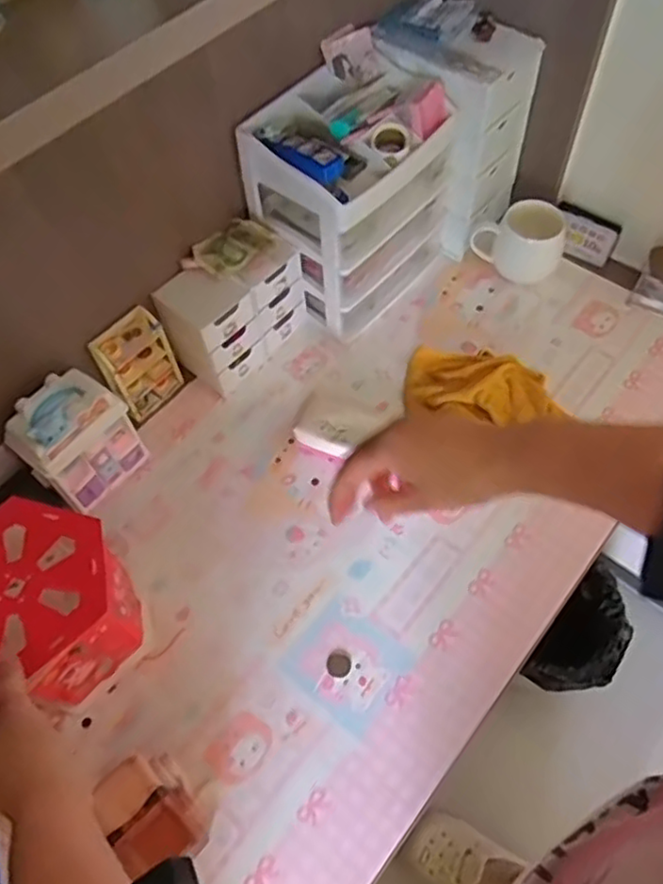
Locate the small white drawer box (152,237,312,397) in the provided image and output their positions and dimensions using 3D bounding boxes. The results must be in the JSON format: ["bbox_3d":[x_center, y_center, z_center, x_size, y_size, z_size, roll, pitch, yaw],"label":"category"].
[{"bbox_3d":[-0.119,-0.166,0.814,0.097,0.123,0.156,35,67,21],"label":"small white drawer box"}]

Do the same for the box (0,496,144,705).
[{"bbox_3d":[-0.273,0.156,0.628,0.154,0.136,0.149,12,60,10],"label":"box"}]

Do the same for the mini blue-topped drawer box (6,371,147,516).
[{"bbox_3d":[-0.272,-0.003,0.715,0.069,0.138,0.109,36,67,21],"label":"mini blue-topped drawer box"}]

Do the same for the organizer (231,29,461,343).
[{"bbox_3d":[0.026,-0.303,0.827,0.157,0.249,0.223,35,67,21],"label":"organizer"}]

